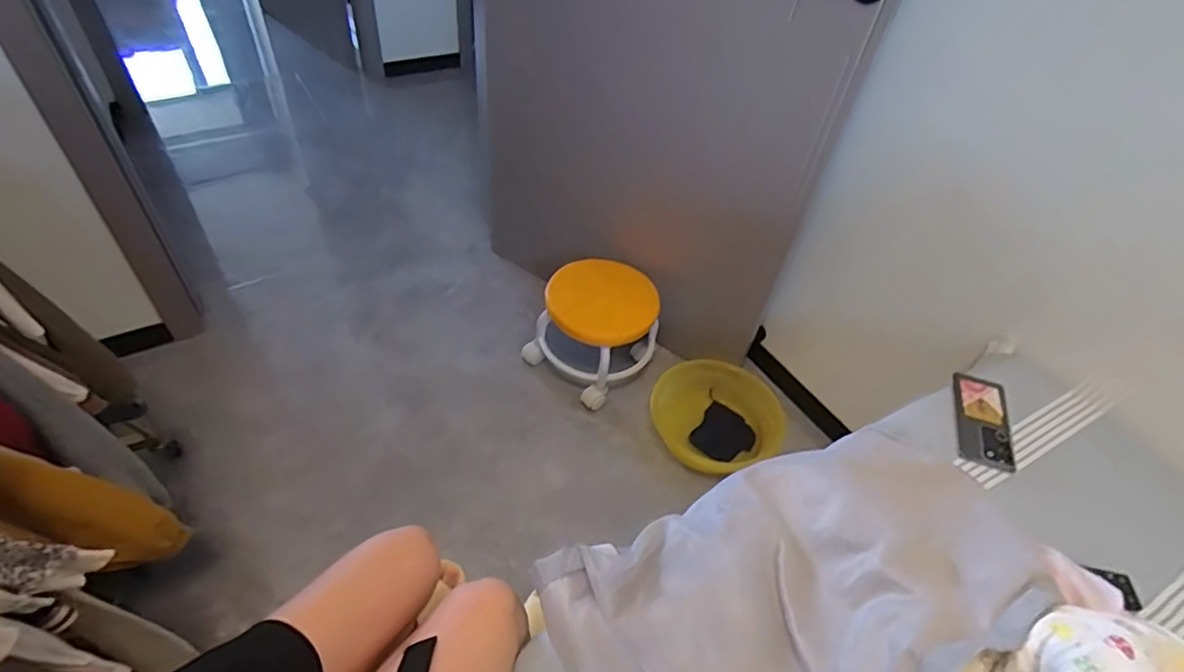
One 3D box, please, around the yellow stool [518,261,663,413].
[{"bbox_3d":[0.006,-0.019,1.399,0.253,0.256,0.222,32,52,22],"label":"yellow stool"}]

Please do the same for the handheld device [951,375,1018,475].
[{"bbox_3d":[0.581,0.122,0.883,0.073,0.016,0.165,17,48,10],"label":"handheld device"}]

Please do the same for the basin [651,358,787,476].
[{"bbox_3d":[0.290,0.182,1.380,0.255,0.089,0.266,3,47,-3],"label":"basin"}]

